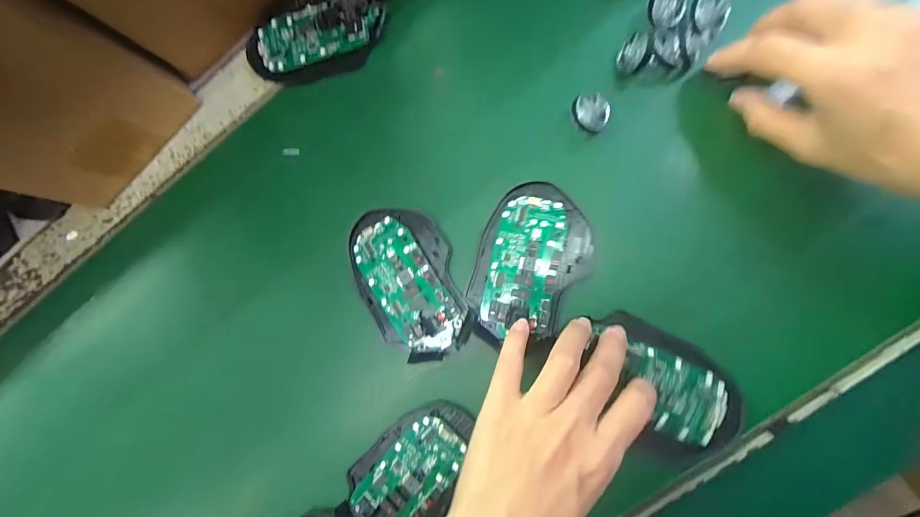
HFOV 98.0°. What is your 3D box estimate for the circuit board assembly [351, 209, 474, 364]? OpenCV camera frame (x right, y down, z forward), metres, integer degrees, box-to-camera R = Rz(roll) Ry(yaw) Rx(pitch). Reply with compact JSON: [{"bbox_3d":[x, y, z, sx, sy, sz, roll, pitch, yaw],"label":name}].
[{"bbox_3d":[-0.038,0.017,0.288,0.069,0.011,0.111,-20,80,3],"label":"circuit board assembly"}]

